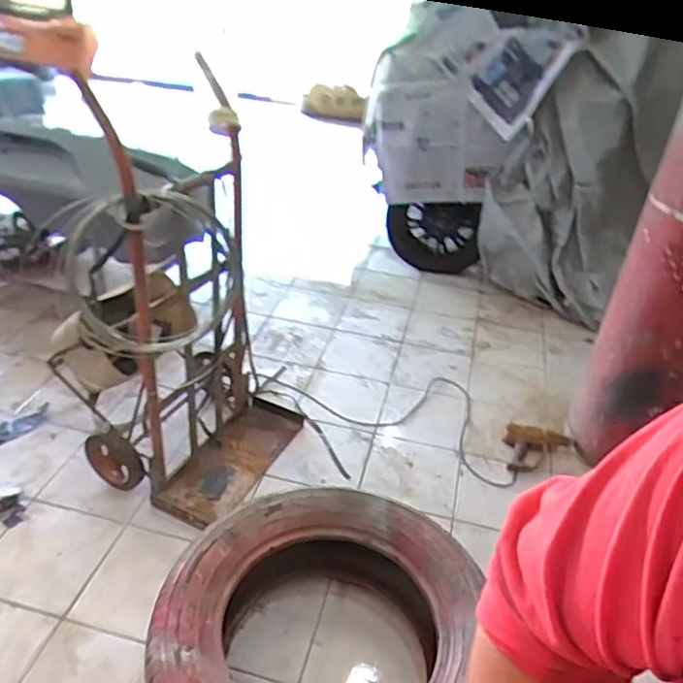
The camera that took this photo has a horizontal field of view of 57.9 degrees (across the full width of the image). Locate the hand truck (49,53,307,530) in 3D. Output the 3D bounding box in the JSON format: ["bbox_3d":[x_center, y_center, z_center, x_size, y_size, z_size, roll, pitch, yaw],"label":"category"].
[{"bbox_3d":[-0.478,-0.117,1.721,0.548,1.043,0.580,19,37,20],"label":"hand truck"}]

